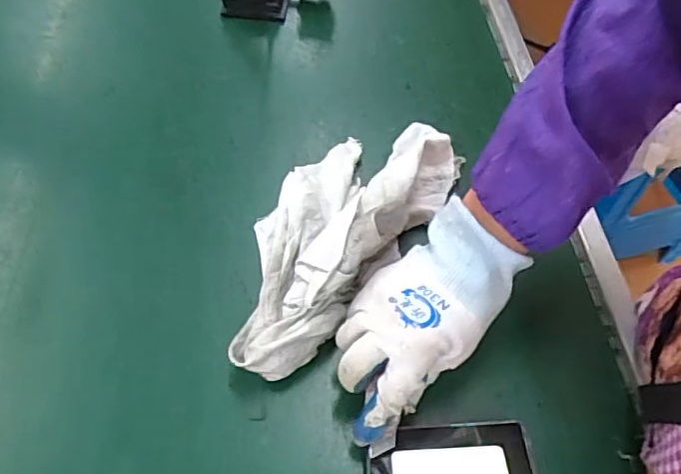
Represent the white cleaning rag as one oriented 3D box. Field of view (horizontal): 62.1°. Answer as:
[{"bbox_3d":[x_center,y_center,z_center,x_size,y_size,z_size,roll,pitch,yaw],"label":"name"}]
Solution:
[{"bbox_3d":[0.001,-0.025,0.466,0.127,0.087,0.295,31,62,16],"label":"white cleaning rag"}]

